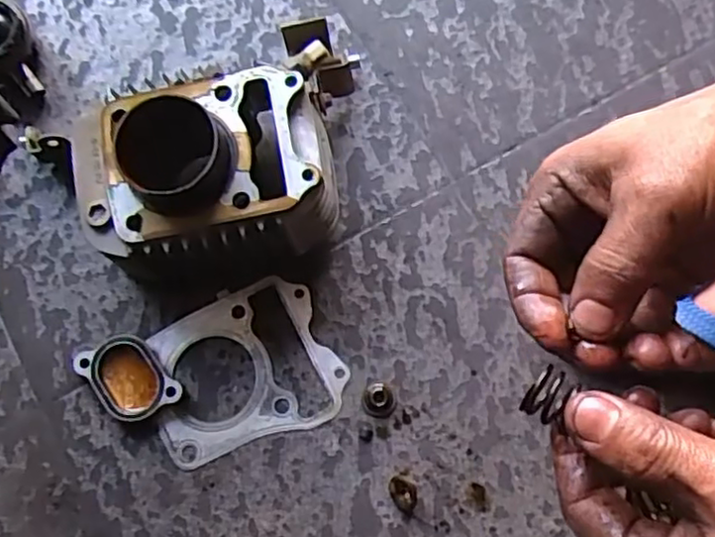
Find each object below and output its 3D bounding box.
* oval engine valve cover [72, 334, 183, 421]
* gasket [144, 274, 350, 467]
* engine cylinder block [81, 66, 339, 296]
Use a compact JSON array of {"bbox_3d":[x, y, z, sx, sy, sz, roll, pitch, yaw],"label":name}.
[{"bbox_3d":[-0.142,0.068,0.423,0.041,0.010,0.063,-43,78,-10],"label":"oval engine valve cover"},{"bbox_3d":[-0.071,0.060,0.429,0.114,0.004,0.097,-17,74,-3],"label":"gasket"},{"bbox_3d":[-0.091,-0.054,0.422,0.151,0.085,0.108,-9,74,-1],"label":"engine cylinder block"}]

